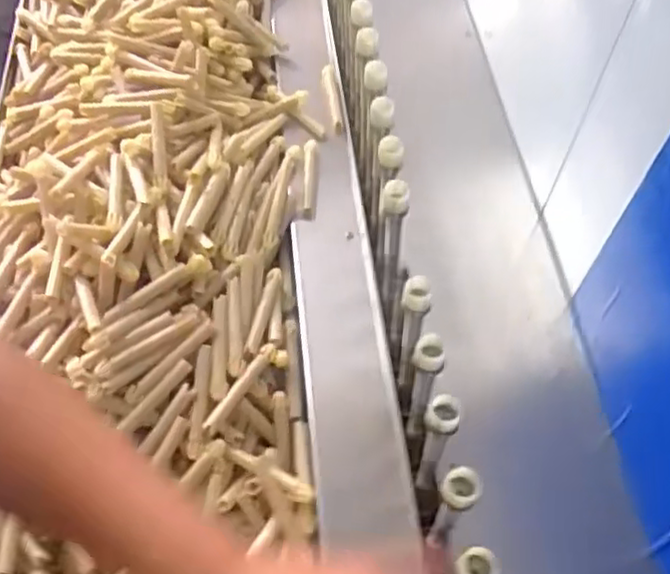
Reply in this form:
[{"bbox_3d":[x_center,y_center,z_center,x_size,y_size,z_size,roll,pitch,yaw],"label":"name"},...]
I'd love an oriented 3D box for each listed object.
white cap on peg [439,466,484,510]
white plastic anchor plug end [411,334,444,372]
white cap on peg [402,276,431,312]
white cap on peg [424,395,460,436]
[{"bbox_3d":[0.087,0.138,0.465,0.026,0.015,0.027,1,59,-1],"label":"white cap on peg"},{"bbox_3d":[0.072,0.048,0.517,0.023,0.019,0.027,10,59,4],"label":"white plastic anchor plug end"},{"bbox_3d":[0.066,0.006,0.547,0.020,0.018,0.026,-2,59,-3],"label":"white cap on peg"},{"bbox_3d":[0.078,0.093,0.492,0.024,0.014,0.025,1,59,-1],"label":"white cap on peg"}]

